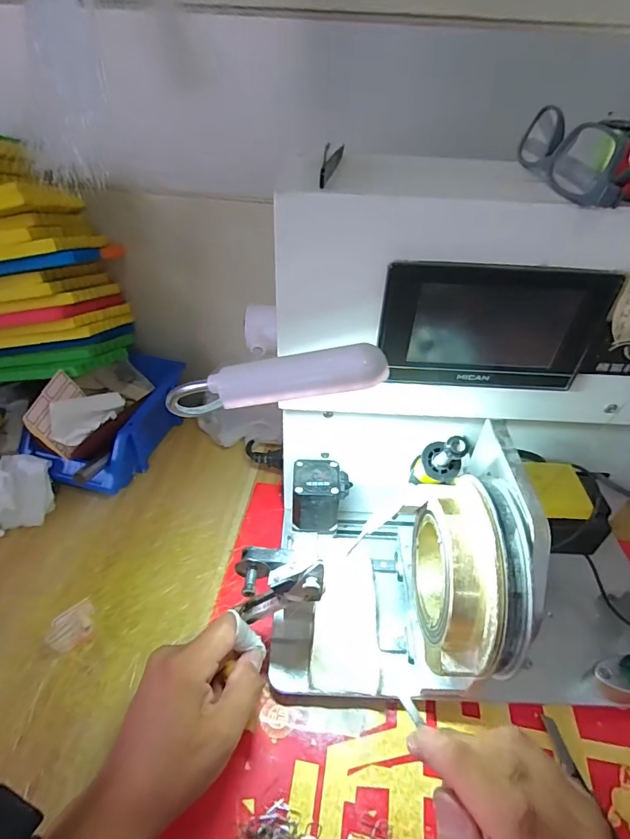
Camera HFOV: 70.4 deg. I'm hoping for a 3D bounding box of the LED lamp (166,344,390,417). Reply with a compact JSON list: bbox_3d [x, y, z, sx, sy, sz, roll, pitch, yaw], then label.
[{"bbox_3d":[-0.022,-0.019,0.219,0.111,0.015,0.018,-8,36,16],"label":"LED lamp"}]

